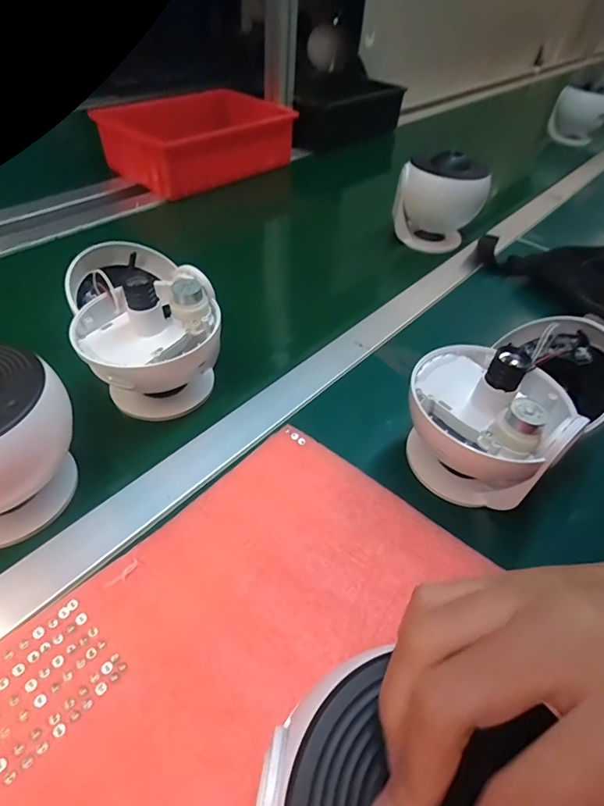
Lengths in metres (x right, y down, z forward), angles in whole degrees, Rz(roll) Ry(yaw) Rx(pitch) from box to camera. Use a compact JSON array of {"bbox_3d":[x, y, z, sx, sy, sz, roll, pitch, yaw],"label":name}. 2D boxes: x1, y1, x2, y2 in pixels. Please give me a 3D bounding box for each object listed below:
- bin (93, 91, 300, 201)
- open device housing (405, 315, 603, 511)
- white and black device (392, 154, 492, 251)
[{"bbox_3d":[-0.176,-0.472,0.801,0.173,0.102,0.302,34,53,25],"label":"bin"},{"bbox_3d":[0.164,-0.007,0.356,0.178,0.101,0.118,-32,55,-30],"label":"open device housing"},{"bbox_3d":[0.187,-0.272,0.624,0.104,0.110,0.101,10,47,5],"label":"white and black device"}]

